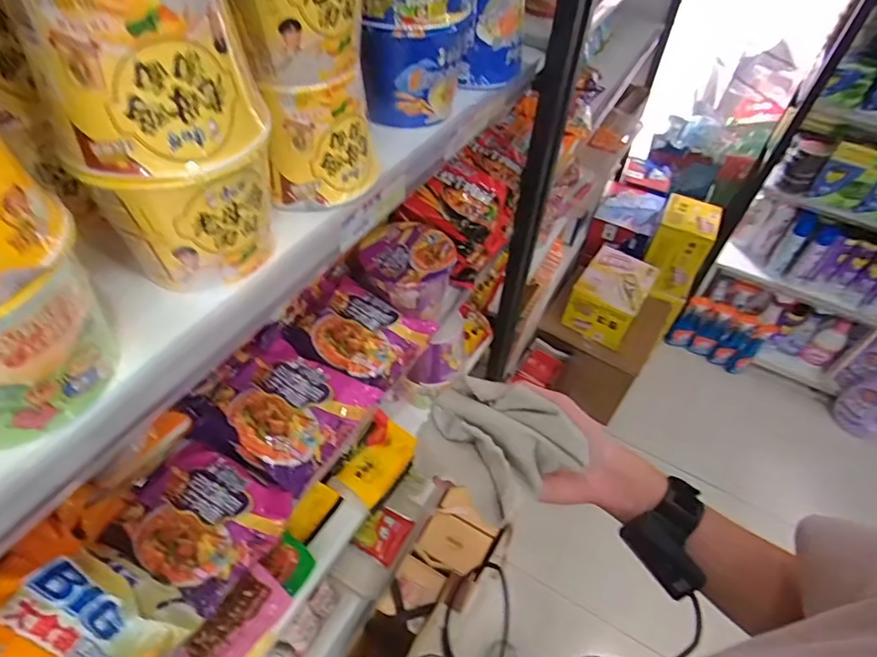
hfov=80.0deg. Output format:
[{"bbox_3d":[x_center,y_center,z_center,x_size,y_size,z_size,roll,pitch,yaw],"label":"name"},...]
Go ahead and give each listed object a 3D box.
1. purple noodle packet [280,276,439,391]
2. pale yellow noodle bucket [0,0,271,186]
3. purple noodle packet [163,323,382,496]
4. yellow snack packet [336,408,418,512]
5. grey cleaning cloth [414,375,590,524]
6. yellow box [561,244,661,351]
[{"bbox_3d":[-0.104,0.004,0.694,0.155,0.045,0.131,25,52,16],"label":"purple noodle packet"},{"bbox_3d":[-0.173,-0.167,0.303,0.116,0.121,0.099,-11,51,-14],"label":"pale yellow noodle bucket"},{"bbox_3d":[-0.187,0.093,0.623,0.178,0.054,0.149,26,52,17],"label":"purple noodle packet"},{"bbox_3d":[-0.107,0.240,0.946,0.098,0.025,0.158,33,52,1],"label":"yellow snack packet"},{"bbox_3d":[0.047,0.099,0.442,0.127,0.056,0.088,29,53,19],"label":"grey cleaning cloth"},{"bbox_3d":[0.545,-0.101,1.674,0.201,0.198,0.241,28,53,18],"label":"yellow box"}]

